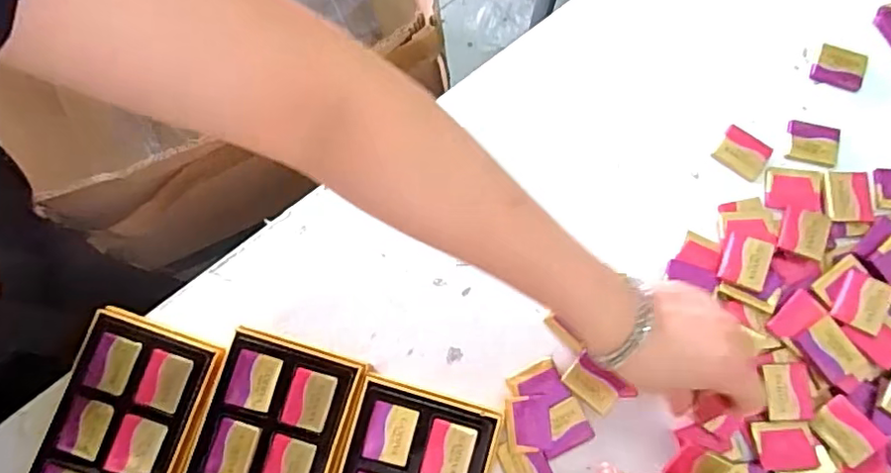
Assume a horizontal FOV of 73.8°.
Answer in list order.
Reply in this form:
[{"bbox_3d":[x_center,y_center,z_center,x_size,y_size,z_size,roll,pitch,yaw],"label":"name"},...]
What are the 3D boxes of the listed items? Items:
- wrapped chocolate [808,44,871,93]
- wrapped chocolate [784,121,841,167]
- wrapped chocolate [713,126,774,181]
[{"bbox_3d":[0.323,-0.139,0.487,0.040,0.007,0.036,23,80,7],"label":"wrapped chocolate"},{"bbox_3d":[0.294,-0.075,0.474,0.040,0.004,0.035,13,79,6],"label":"wrapped chocolate"},{"bbox_3d":[0.239,-0.067,0.475,0.039,0.004,0.034,36,82,9],"label":"wrapped chocolate"}]

